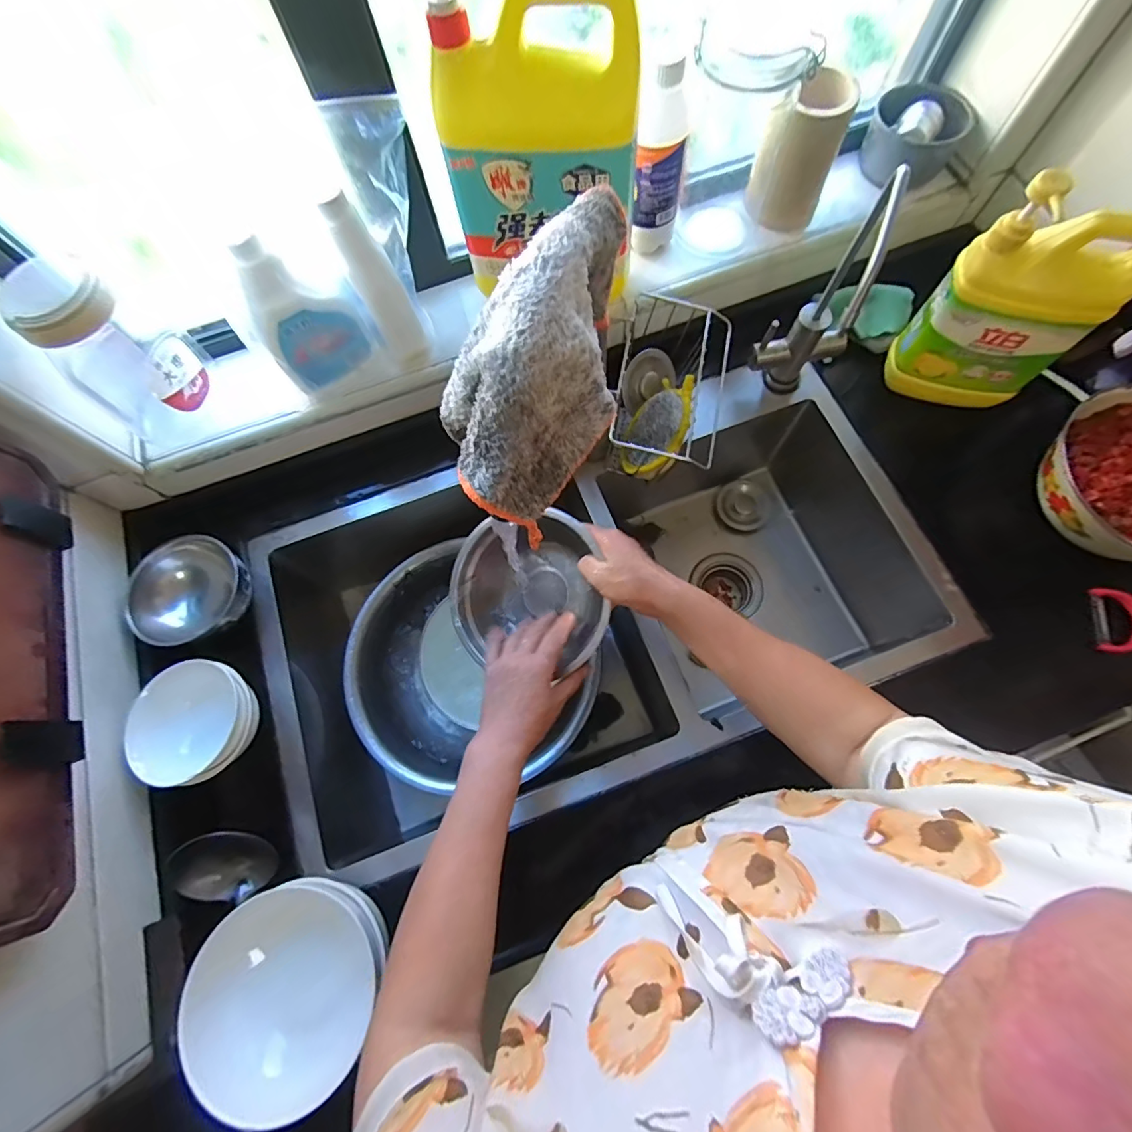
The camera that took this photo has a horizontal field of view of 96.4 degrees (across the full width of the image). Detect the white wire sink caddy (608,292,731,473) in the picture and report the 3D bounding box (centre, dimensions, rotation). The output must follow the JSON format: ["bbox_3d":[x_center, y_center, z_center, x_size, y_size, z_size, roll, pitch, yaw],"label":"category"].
[{"bbox_3d":[0.119,-0.193,0.587,0.114,0.107,0.183,11,74,6],"label":"white wire sink caddy"}]

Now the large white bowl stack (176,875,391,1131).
[{"bbox_3d":[-0.232,0.356,0.440,0.145,0.091,0.146,19,75,8],"label":"large white bowl stack"}]

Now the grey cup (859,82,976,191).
[{"bbox_3d":[0.418,-0.519,0.616,0.103,0.058,0.101,-1,73,2],"label":"grey cup"}]

